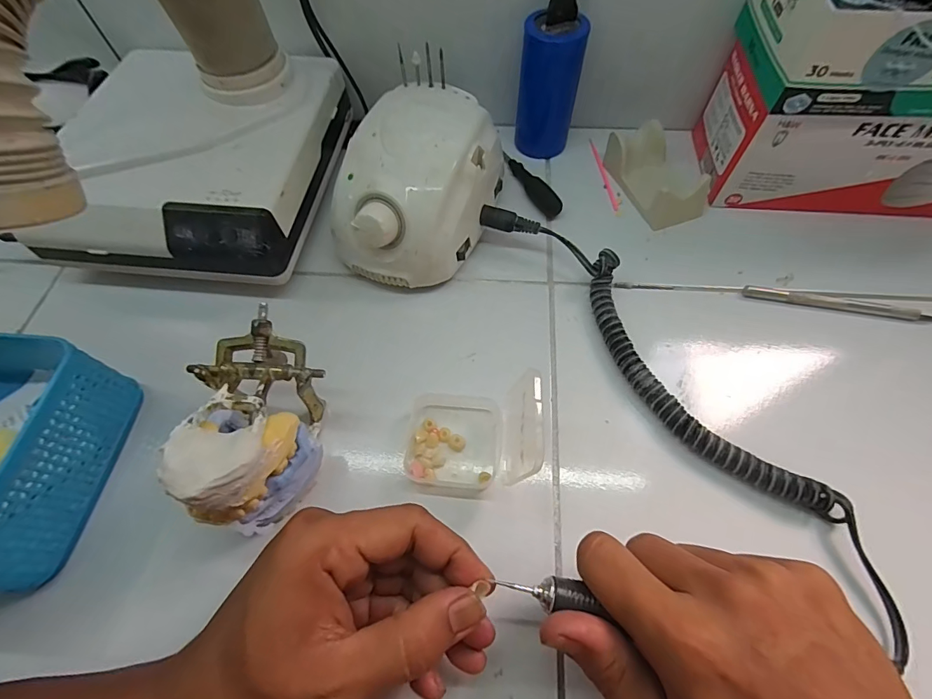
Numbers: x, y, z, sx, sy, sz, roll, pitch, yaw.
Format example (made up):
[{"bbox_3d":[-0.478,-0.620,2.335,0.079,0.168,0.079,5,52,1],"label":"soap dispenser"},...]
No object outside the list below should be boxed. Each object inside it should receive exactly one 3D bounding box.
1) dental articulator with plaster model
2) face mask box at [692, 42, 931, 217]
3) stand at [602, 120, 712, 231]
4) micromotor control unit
[{"bbox_3d":[-0.113,0.041,0.240,0.066,0.078,0.113,-14,63,-6],"label":"dental articulator with plaster model"},{"bbox_3d":[0.310,-0.173,0.341,0.208,0.082,0.094,6,63,5],"label":"face mask box"},{"bbox_3d":[0.166,-0.154,0.364,0.060,0.031,0.093,-18,63,-8],"label":"stand"},{"bbox_3d":[-0.034,-0.121,0.320,0.101,0.087,0.138,15,64,9],"label":"micromotor control unit"}]

